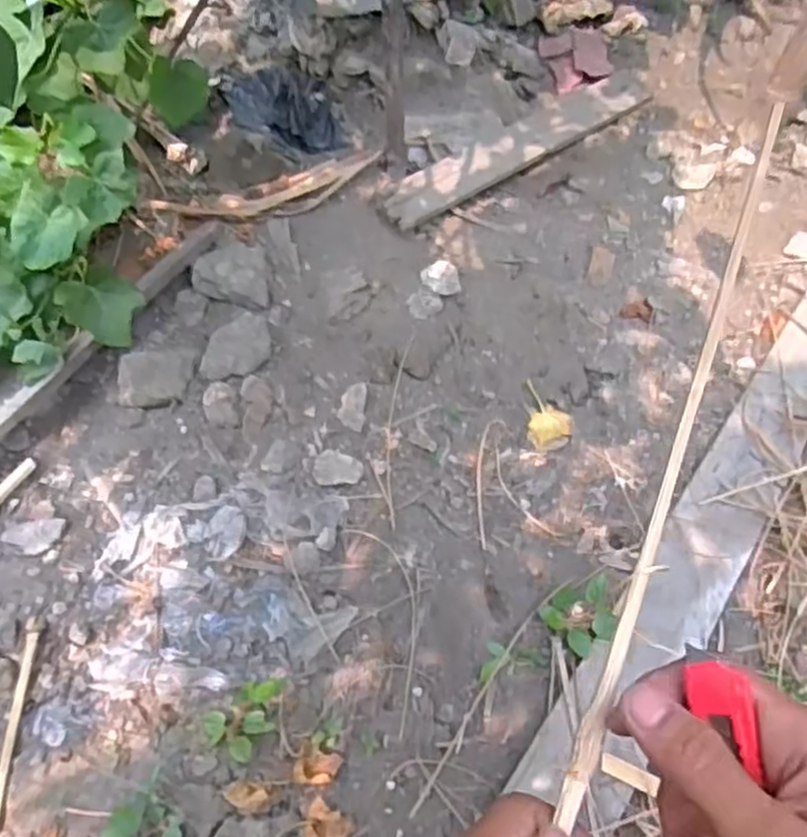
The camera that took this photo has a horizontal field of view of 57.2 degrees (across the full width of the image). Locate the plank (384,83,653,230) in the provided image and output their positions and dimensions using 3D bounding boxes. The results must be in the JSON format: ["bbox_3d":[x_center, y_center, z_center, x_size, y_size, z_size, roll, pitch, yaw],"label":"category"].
[{"bbox_3d":[0.214,-0.485,1.314,0.577,0.034,0.091,-31,65,-14],"label":"plank"}]

